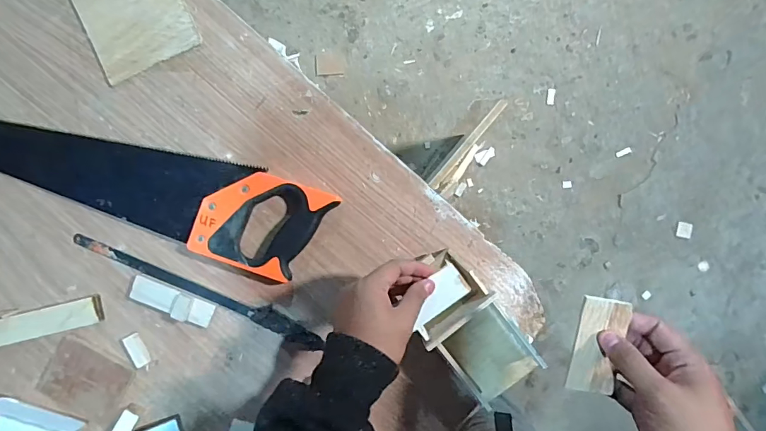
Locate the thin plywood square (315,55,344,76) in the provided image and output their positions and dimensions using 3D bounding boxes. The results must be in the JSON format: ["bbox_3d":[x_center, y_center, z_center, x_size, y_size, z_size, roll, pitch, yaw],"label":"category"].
[{"bbox_3d":[-0.158,-0.442,1.267,0.085,0.004,0.063,1,88,-2],"label":"thin plywood square"}]

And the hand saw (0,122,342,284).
[{"bbox_3d":[-0.315,-0.047,0.491,0.496,0.026,0.107,17,89,-1],"label":"hand saw"}]

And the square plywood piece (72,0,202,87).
[{"bbox_3d":[-0.295,-0.242,0.504,0.116,0.009,0.139,-24,90,-1],"label":"square plywood piece"}]

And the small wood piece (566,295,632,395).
[{"bbox_3d":[0.183,0.110,0.364,0.036,0.007,0.085,6,101,-1],"label":"small wood piece"}]

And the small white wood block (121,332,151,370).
[{"bbox_3d":[-0.285,0.157,0.497,0.019,0.004,0.038,-28,90,-1],"label":"small white wood block"}]

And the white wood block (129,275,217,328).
[{"bbox_3d":[-0.242,0.099,0.494,0.095,0.018,0.030,22,89,0],"label":"white wood block"}]

